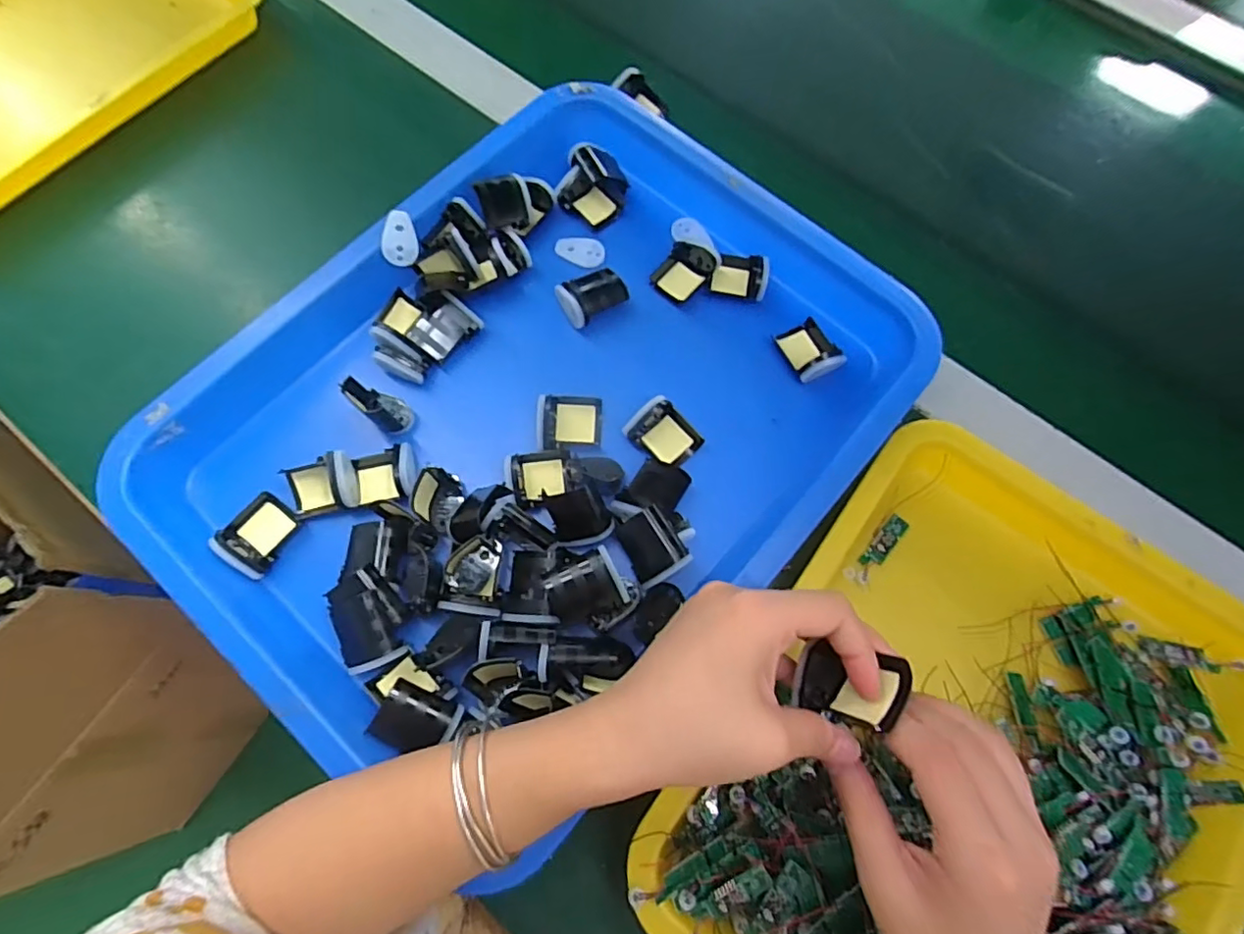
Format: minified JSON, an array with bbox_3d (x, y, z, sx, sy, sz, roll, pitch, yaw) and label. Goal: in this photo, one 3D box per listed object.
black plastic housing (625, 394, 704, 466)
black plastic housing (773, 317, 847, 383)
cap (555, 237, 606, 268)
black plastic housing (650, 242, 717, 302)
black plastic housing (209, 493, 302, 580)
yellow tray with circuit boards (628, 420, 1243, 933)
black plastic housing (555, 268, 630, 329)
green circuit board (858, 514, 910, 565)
[{"bbox_3d":[0.027,-0.021,0.378,0.043,0.016,0.036,44,76,11],"label":"black plastic housing"},{"bbox_3d":[0.128,-0.080,0.396,0.035,0.020,0.043,-29,75,-10],"label":"black plastic housing"},{"bbox_3d":[-0.030,-0.159,0.426,0.035,0.004,0.022,21,73,5],"label":"cap"},{"bbox_3d":[0.044,-0.140,0.416,0.033,0.015,0.038,34,74,8],"label":"black plastic housing"},{"bbox_3d":[-0.222,0.040,0.351,0.036,0.019,0.044,32,74,8],"label":"black plastic housing"},{"bbox_3d":[0.193,0.165,0.327,0.261,0.055,0.333,37,75,9],"label":"yellow tray with circuit boards"},{"bbox_3d":[-0.020,-0.121,0.405,0.043,0.019,0.034,-36,77,-12],"label":"black plastic housing"},{"bbox_3d":[0.167,0.047,0.369,0.013,0.005,0.041,41,75,10],"label":"green circuit board"}]

